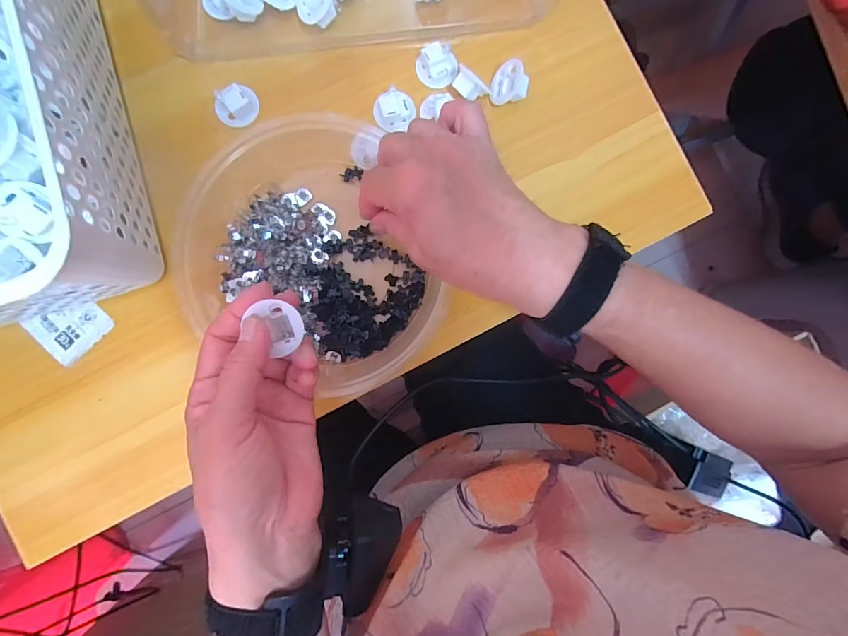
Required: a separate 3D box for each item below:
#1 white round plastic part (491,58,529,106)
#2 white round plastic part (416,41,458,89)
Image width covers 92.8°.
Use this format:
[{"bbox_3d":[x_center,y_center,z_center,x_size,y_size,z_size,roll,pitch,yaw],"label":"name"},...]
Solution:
[{"bbox_3d":[0.067,-0.184,0.317,0.029,0.010,0.029,8,103,39],"label":"white round plastic part"},{"bbox_3d":[0.010,-0.198,0.319,0.027,0.016,0.030,-36,91,-4],"label":"white round plastic part"}]

